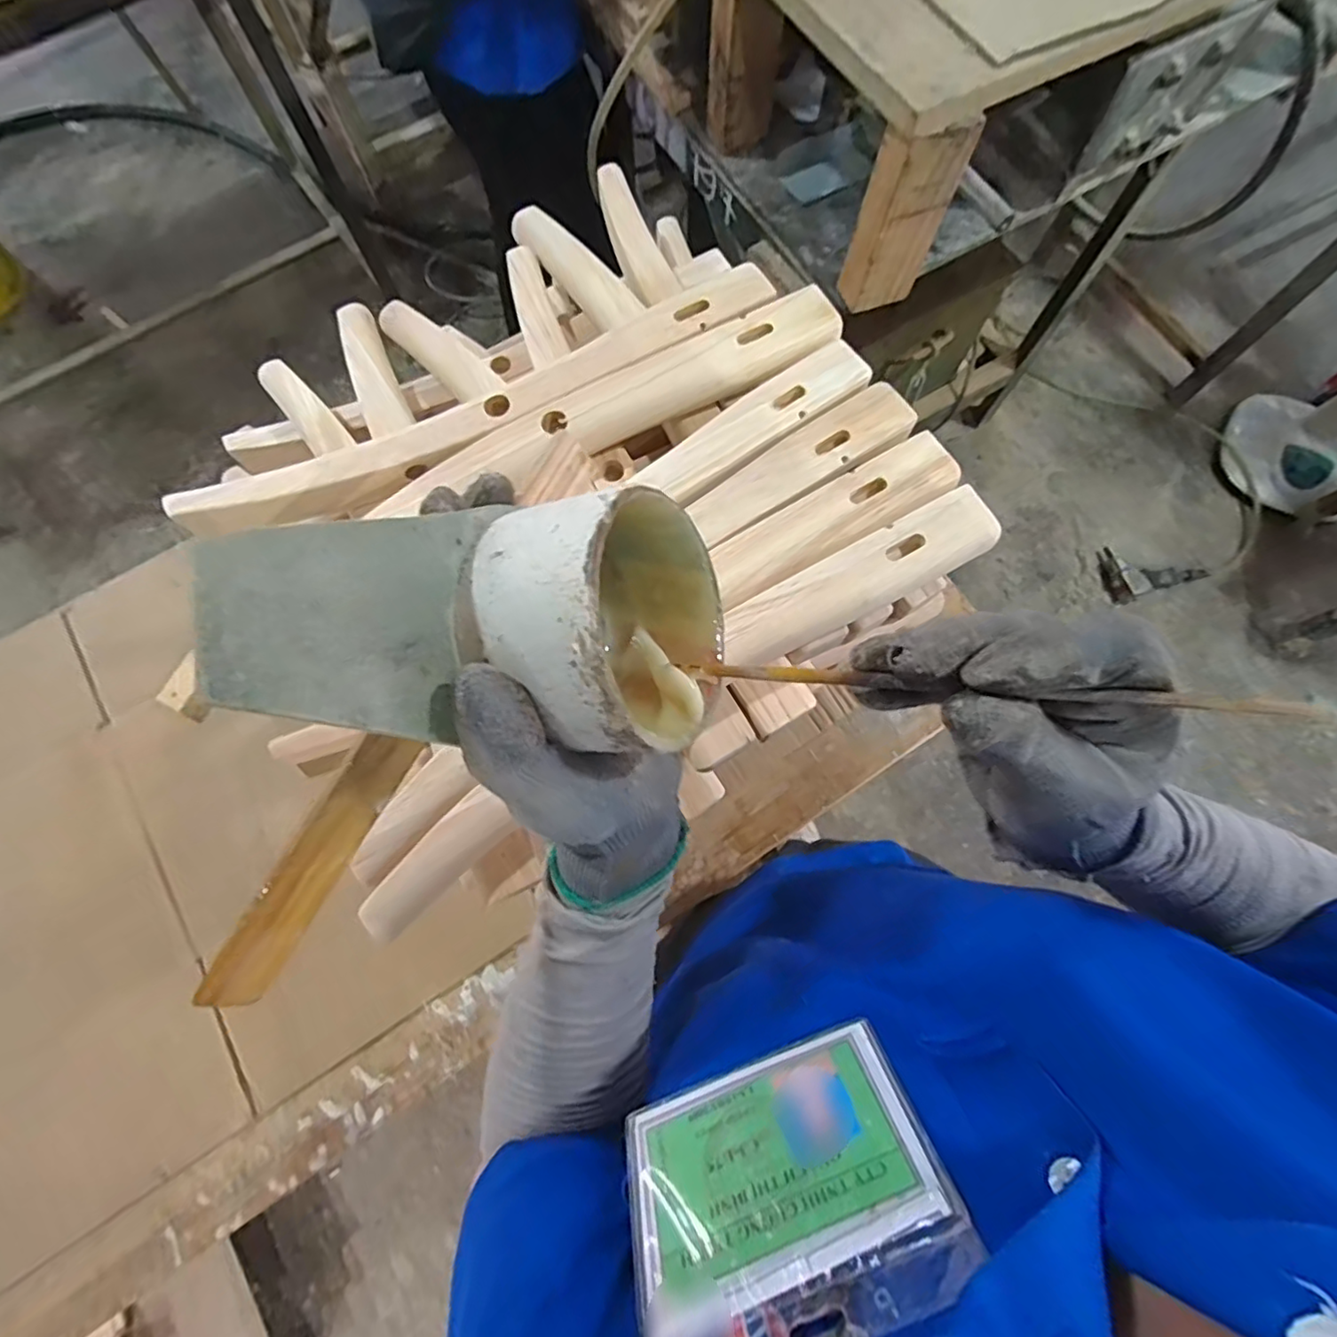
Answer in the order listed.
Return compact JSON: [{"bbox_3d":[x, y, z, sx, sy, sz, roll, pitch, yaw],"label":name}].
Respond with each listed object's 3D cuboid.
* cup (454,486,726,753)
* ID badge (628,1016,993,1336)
[{"bbox_3d":[-0.019,-0.014,0.197,0.050,0.092,0.076,-5,82,27],"label":"cup"},{"bbox_3d":[0.037,0.166,0.195,0.097,0.084,0.004,-23,109,0],"label":"ID badge"}]

